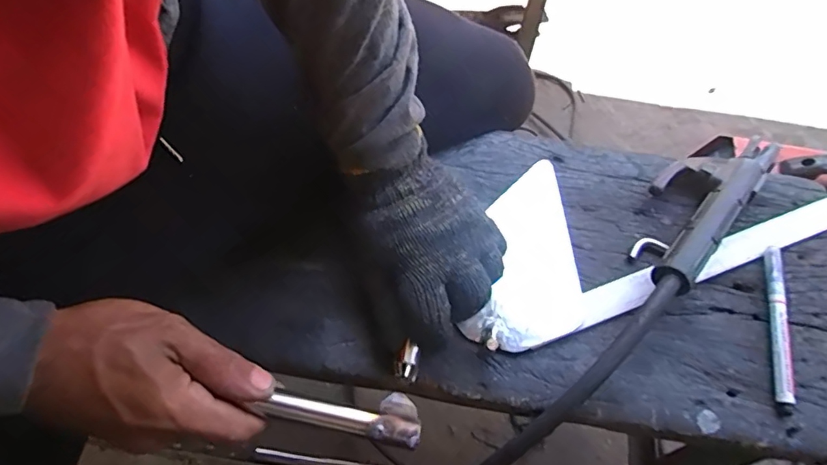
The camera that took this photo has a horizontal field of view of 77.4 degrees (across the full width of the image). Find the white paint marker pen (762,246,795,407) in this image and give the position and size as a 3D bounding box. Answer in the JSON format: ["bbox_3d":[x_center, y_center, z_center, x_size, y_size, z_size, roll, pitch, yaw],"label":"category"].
[{"bbox_3d":[0.287,0.071,0.406,0.014,0.015,0.128,11,65,6],"label":"white paint marker pen"}]

